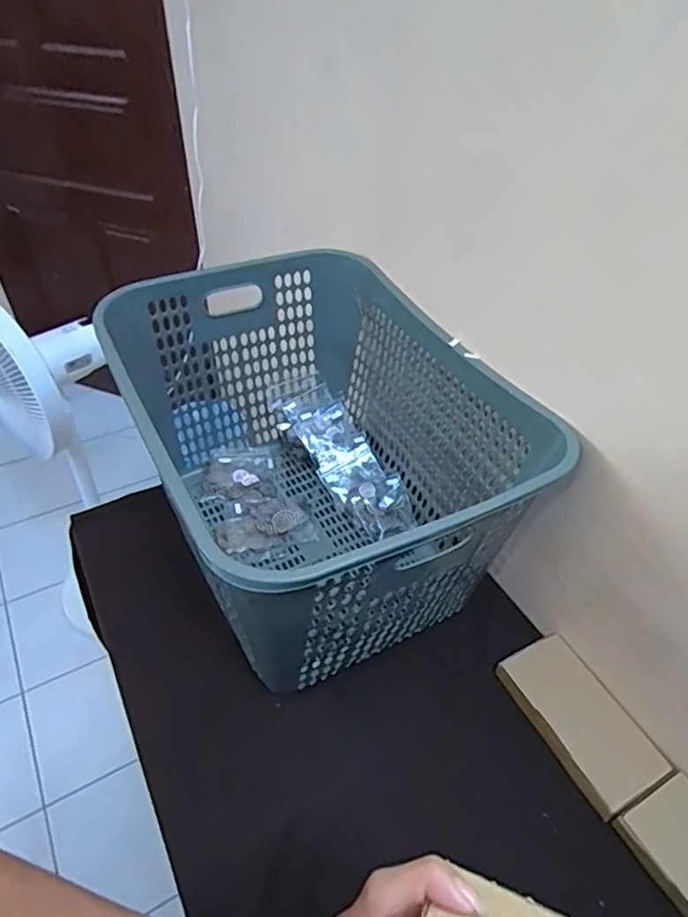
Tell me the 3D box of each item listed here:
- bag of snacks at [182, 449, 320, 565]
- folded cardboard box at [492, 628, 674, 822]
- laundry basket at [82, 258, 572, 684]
[{"bbox_3d":[-0.159,0.072,0.983,0.145,0.021,0.240,-20,48,-22],"label":"bag of snacks"},{"bbox_3d":[0.291,0.320,0.734,0.099,0.031,0.198,-19,48,-21],"label":"folded cardboard box"},{"bbox_3d":[-0.022,-0.012,0.830,0.422,0.302,0.552,-22,49,-23],"label":"laundry basket"}]

